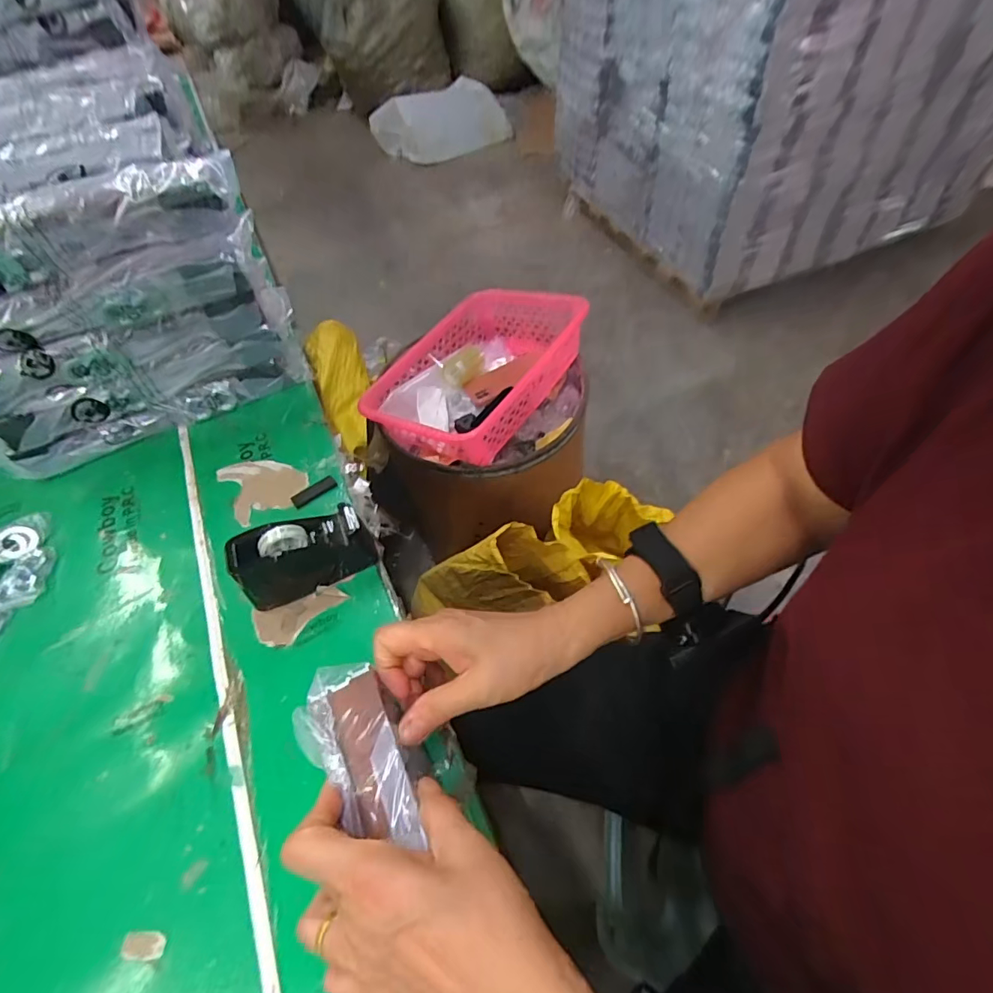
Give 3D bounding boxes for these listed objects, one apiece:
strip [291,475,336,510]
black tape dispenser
[{"bbox_3d":[-0.192,-0.006,0.526,0.048,0.004,0.016,-36,60,-19],"label":"strip"},{"bbox_3d":[-0.174,0.050,0.445,0.114,0.065,0.044,-23,56,-12],"label":"black tape dispenser"}]

